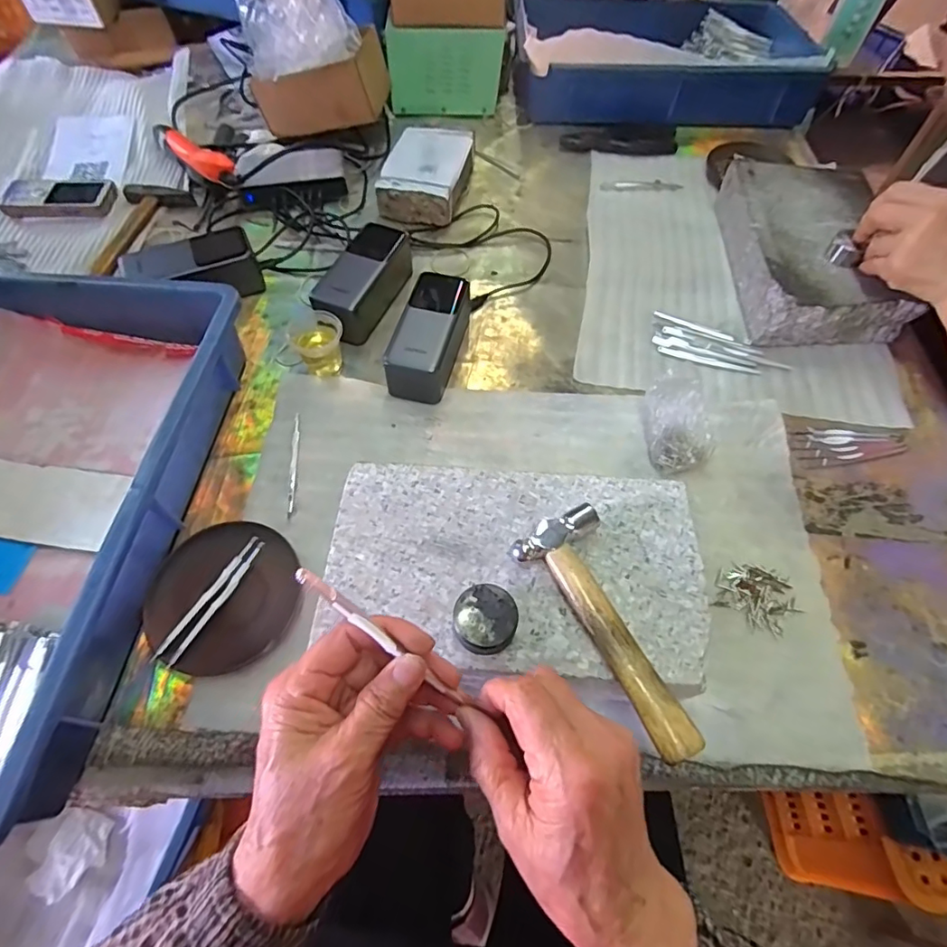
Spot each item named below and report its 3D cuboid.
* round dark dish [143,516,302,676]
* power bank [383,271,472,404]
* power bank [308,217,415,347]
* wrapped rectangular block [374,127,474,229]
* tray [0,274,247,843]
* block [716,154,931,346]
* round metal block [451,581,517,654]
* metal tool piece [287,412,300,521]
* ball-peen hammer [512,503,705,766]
[{"bbox_3d":[-0.188,0.092,0.402,0.110,0.019,0.112,0,60,-1],"label":"round dark dish"},{"bbox_3d":[-0.041,-0.138,0.519,0.055,0.054,0.135,12,61,6],"label":"power bank"},{"bbox_3d":[-0.115,-0.201,0.555,0.056,0.054,0.148,20,62,10],"label":"power bank"},{"bbox_3d":[-0.057,-0.377,0.663,0.094,0.038,0.154,12,61,6],"label":"wrapped rectangular block"},{"bbox_3d":[-0.373,0.020,0.405,0.289,0.076,0.418,5,60,2],"label":"tray"},{"bbox_3d":[0.370,-0.250,0.584,0.149,0.053,0.252,5,60,2],"label":"block"},{"bbox_3d":[0.007,0.088,0.319,0.037,0.022,0.038,0,60,-1],"label":"round metal block"},{"bbox_3d":[-0.157,-0.008,0.462,0.006,0.004,0.100,-4,60,-4],"label":"metal tool piece"},{"bbox_3d":[0.089,0.089,0.322,0.058,0.018,0.148,-29,65,-17],"label":"ball-peen hammer"}]

